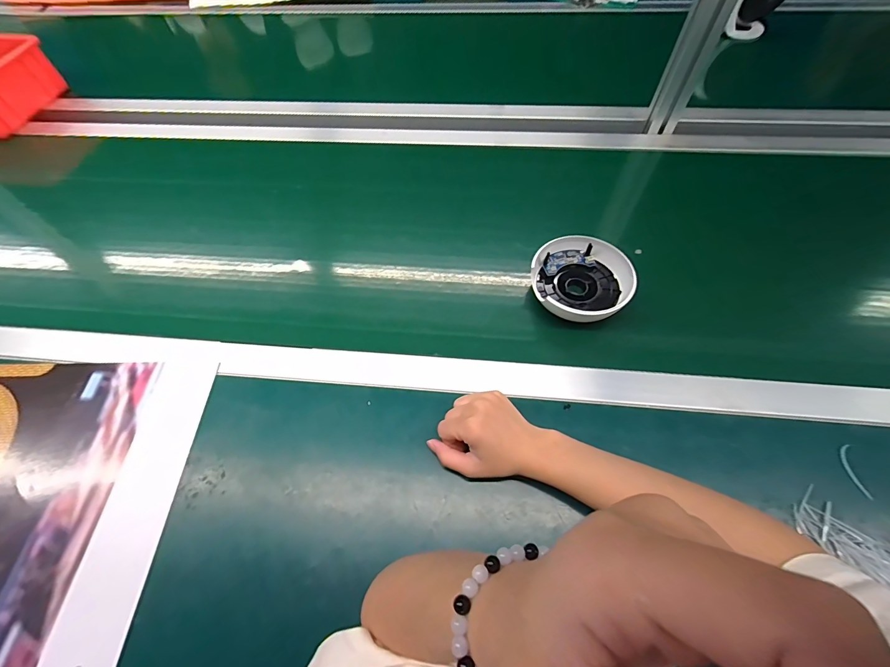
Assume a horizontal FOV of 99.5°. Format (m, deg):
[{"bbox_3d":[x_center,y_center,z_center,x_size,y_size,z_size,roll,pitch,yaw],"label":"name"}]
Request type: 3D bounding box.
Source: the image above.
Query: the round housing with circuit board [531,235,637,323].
[{"bbox_3d":[0.162,-0.064,0.456,0.116,0.035,0.117,-2,60,3],"label":"round housing with circuit board"}]

